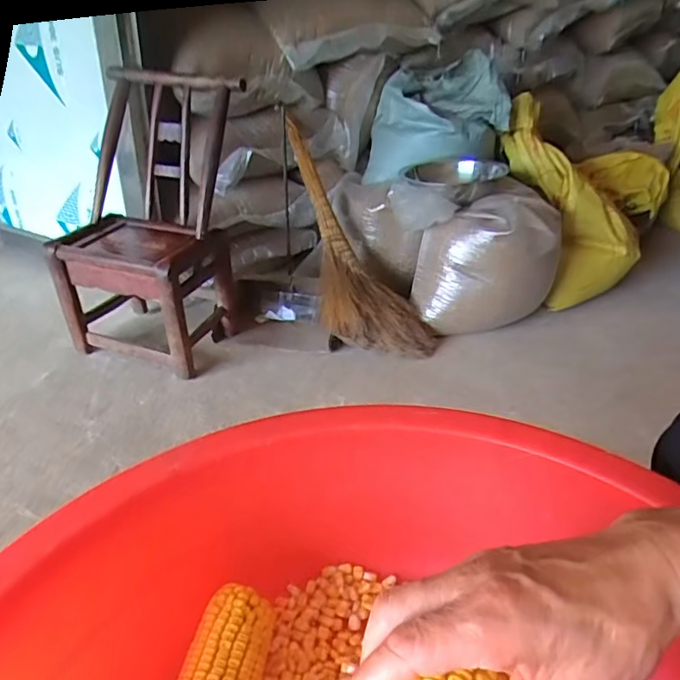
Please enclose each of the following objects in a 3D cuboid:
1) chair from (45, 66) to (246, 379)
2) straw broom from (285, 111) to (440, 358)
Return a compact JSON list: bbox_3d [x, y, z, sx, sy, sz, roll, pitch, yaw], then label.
[{"bbox_3d":[-0.455,-0.269,1.291,0.353,0.621,0.306,11,33,18],"label":"chair"},{"bbox_3d":[-0.007,-0.256,1.507,0.265,0.146,0.733,-18,75,-28],"label":"straw broom"}]

